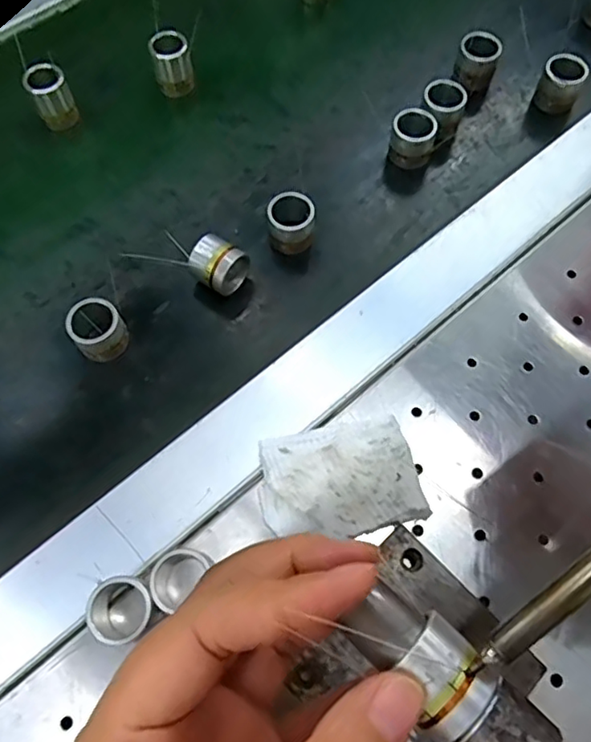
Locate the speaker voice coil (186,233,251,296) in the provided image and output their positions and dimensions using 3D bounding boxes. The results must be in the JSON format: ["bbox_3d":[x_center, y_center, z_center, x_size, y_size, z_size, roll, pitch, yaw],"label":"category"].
[{"bbox_3d":[-0.041,-0.053,0.310,0.027,0.022,0.024,28,70,11],"label":"speaker voice coil"}]

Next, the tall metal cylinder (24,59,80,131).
[{"bbox_3d":[-0.144,-0.163,0.350,0.023,0.034,0.018,-26,69,-10],"label":"tall metal cylinder"}]

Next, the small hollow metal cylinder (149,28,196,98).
[{"bbox_3d":[-0.075,-0.187,0.361,0.023,0.035,0.018,-11,68,-4],"label":"small hollow metal cylinder"}]

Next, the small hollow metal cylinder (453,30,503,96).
[{"bbox_3d":[0.110,-0.187,0.360,0.024,0.028,0.024,19,69,8],"label":"small hollow metal cylinder"}]

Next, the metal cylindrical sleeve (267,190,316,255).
[{"bbox_3d":[-0.002,-0.079,0.316,0.024,0.025,0.022,0,67,0],"label":"metal cylindrical sleeve"}]

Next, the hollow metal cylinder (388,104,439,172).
[{"bbox_3d":[0.067,-0.132,0.340,0.025,0.028,0.024,11,68,5],"label":"hollow metal cylinder"}]

